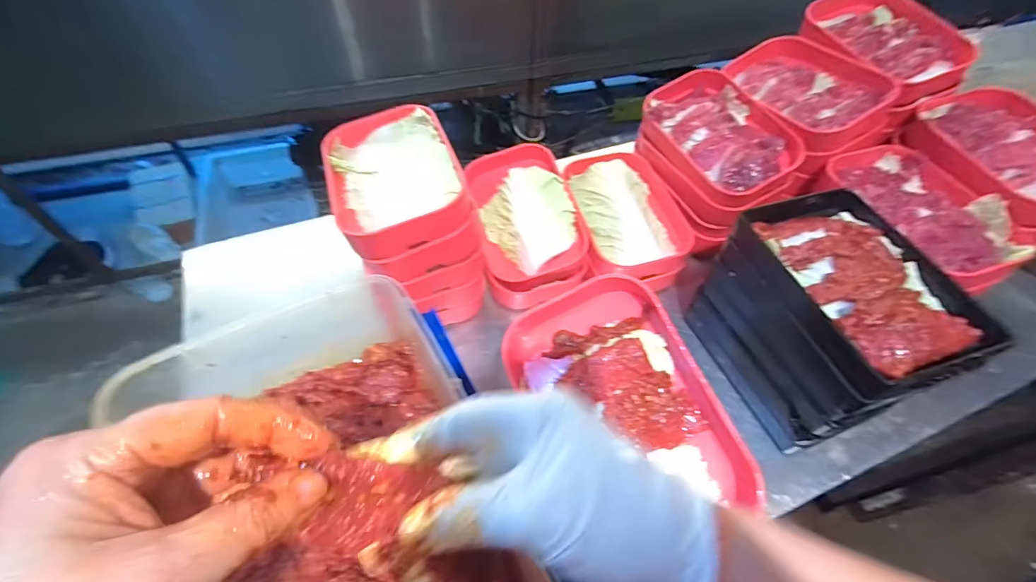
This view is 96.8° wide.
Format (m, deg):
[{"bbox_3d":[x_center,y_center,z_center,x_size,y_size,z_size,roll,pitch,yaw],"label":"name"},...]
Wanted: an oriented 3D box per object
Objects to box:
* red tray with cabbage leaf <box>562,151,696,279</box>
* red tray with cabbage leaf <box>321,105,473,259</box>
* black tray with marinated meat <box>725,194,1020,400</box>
[{"bbox_3d":[0.131,-0.107,0.597,0.130,0.046,0.188,-11,55,-11],"label":"red tray with cabbage leaf"},{"bbox_3d":[-0.127,-0.121,0.464,0.122,0.035,0.189,-16,56,-15],"label":"red tray with cabbage leaf"},{"bbox_3d":[0.293,-0.011,0.405,0.132,0.039,0.194,-15,56,-14],"label":"black tray with marinated meat"}]

